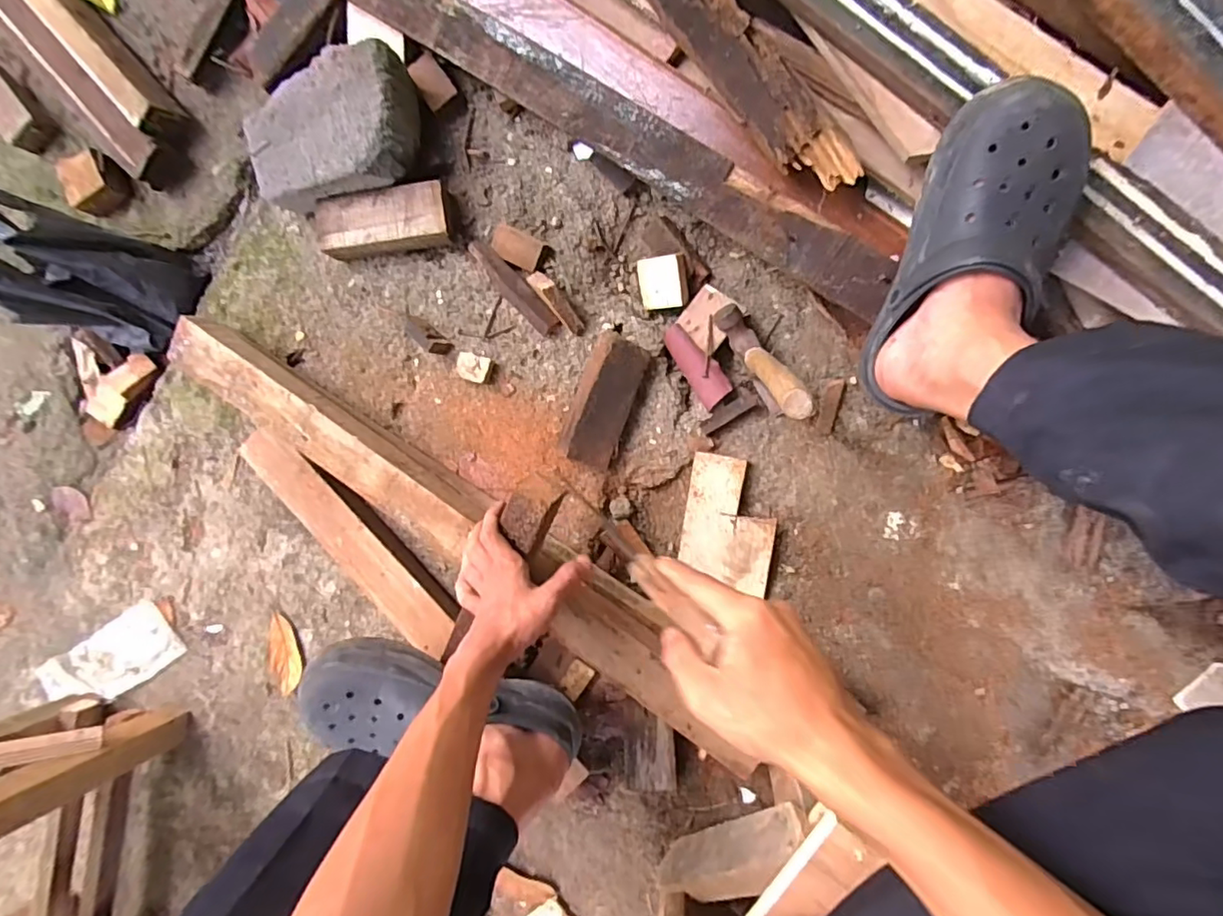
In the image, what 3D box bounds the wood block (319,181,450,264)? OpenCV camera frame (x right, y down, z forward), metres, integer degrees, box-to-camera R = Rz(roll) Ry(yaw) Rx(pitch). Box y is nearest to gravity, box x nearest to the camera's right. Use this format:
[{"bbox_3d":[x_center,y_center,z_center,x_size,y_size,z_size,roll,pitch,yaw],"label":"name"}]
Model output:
[{"bbox_3d":[-0.270,-0.282,0.709,0.154,0.046,0.070,-8,91,9],"label":"wood block"}]

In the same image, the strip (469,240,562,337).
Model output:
[{"bbox_3d":[-0.117,-0.203,0.696,0.030,0.020,0.145,-43,85,8],"label":"strip"}]

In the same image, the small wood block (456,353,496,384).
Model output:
[{"bbox_3d":[-0.164,-0.108,0.703,0.040,0.021,0.031,19,95,8],"label":"small wood block"}]

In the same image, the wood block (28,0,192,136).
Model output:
[{"bbox_3d":[-0.741,-0.610,0.774,0.054,0.061,0.517,-44,85,8],"label":"wood block"}]

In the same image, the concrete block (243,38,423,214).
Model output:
[{"bbox_3d":[-0.323,-0.370,0.671,0.208,0.070,0.127,-13,90,9],"label":"concrete block"}]

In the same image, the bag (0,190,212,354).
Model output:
[{"bbox_3d":[-0.657,-0.222,0.712,0.161,0.190,0.147,16,94,8],"label":"bag"}]

